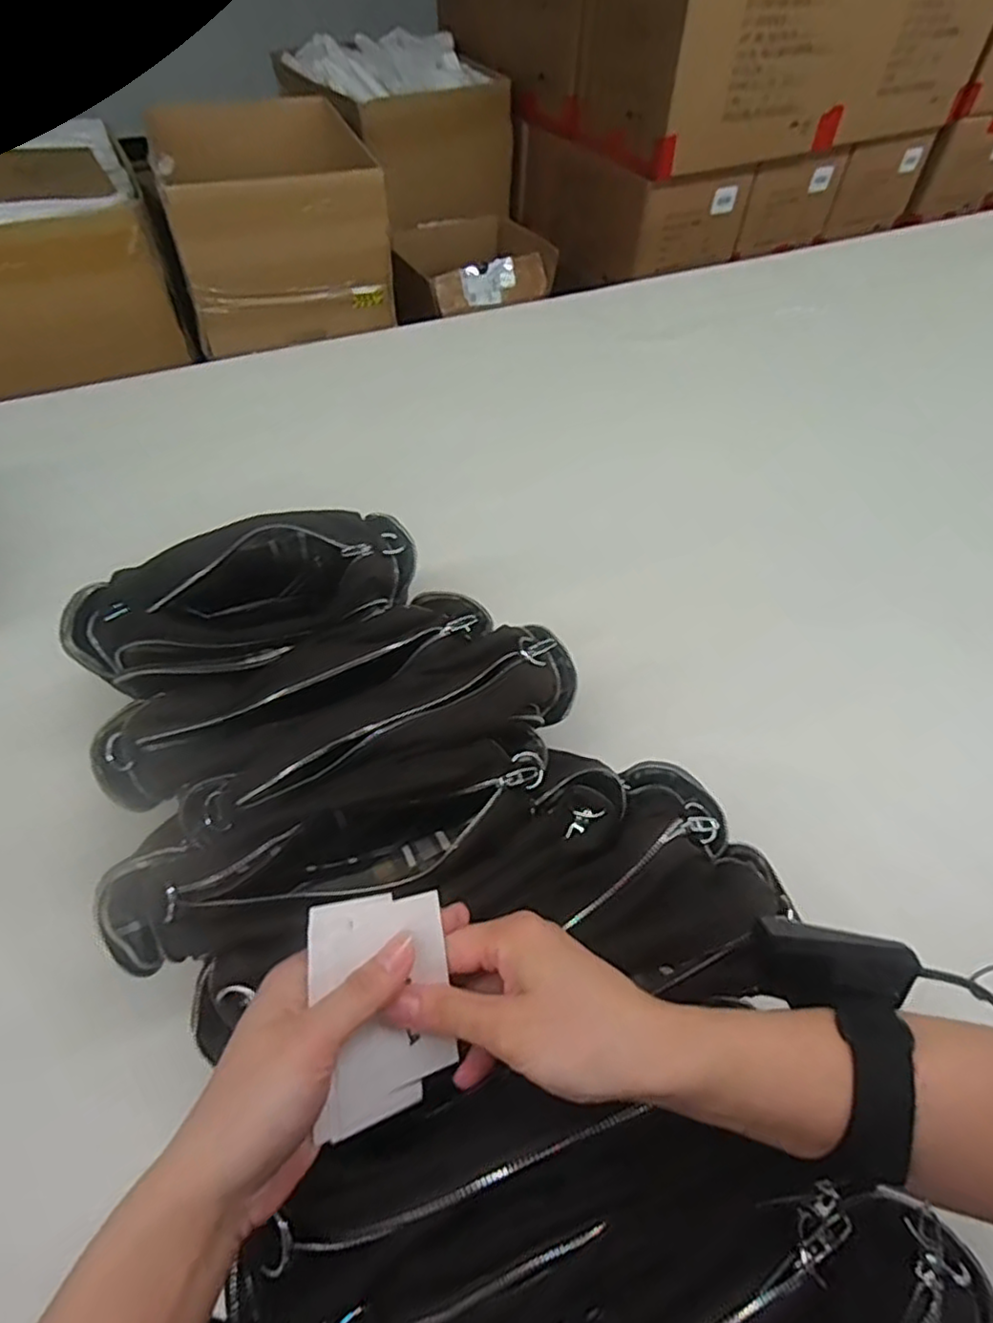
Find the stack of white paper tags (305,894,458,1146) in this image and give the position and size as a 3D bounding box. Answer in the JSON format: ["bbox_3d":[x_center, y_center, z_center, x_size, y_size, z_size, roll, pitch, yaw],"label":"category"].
[{"bbox_3d":[-0.051,0.156,0.301,0.061,0.008,0.098,-4,90,-27],"label":"stack of white paper tags"}]

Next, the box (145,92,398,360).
[{"bbox_3d":[-0.503,-1.014,1.530,0.443,0.341,0.474,-15,54,-14],"label":"box"}]

